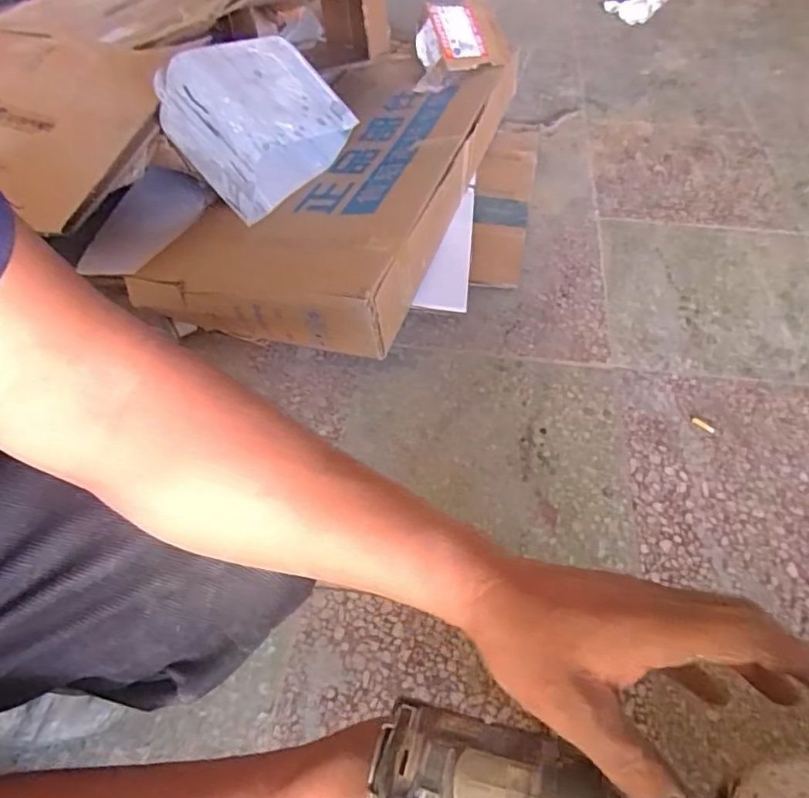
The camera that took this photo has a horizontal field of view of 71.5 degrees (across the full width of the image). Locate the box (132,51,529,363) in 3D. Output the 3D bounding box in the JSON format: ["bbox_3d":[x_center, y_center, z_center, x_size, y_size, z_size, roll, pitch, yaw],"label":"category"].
[{"bbox_3d":[-0.078,-0.429,1.020,0.378,0.110,0.817,16,55,12],"label":"box"}]

